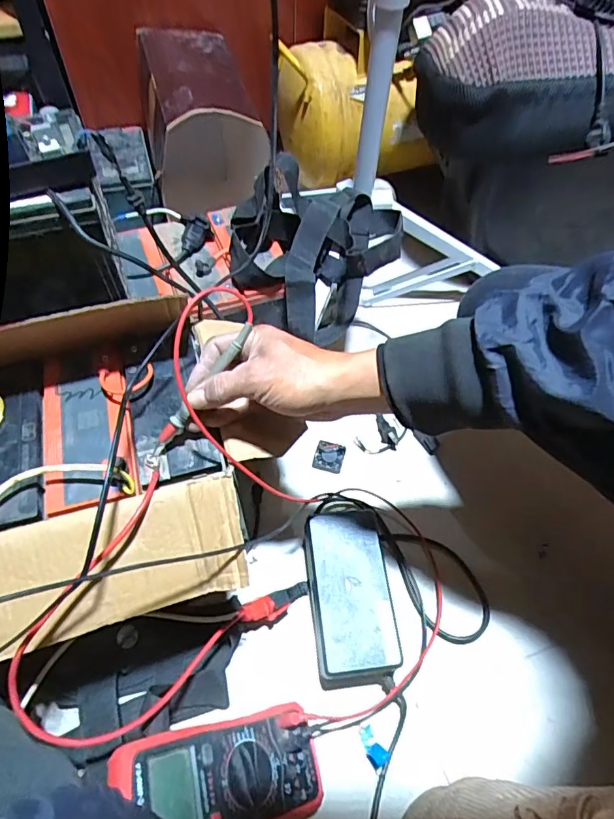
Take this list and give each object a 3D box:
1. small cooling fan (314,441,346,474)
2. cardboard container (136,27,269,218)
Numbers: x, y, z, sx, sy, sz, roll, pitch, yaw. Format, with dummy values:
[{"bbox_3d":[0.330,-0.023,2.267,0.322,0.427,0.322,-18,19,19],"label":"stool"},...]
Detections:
[{"bbox_3d":[0.030,0.066,0.661,0.038,0.018,0.040,15,56,7],"label":"small cooling fan"},{"bbox_3d":[-0.166,-0.463,0.737,0.159,0.122,0.286,-11,57,-10],"label":"cardboard container"}]

